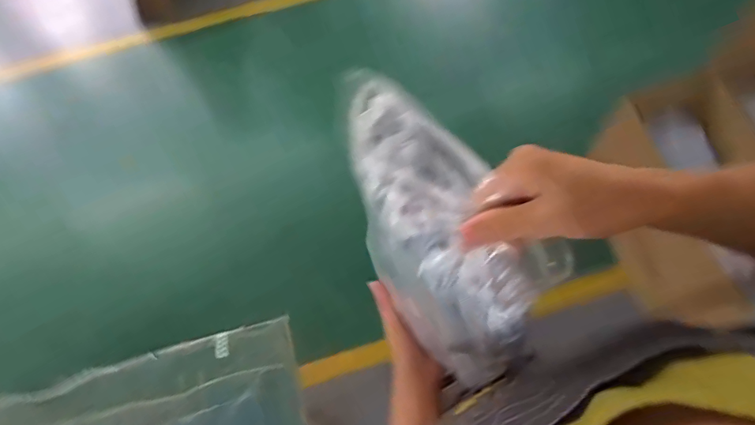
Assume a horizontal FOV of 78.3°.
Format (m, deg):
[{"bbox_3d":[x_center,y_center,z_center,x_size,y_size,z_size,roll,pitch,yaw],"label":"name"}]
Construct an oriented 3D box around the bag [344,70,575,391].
[{"bbox_3d":[0.038,-0.008,0.355,0.095,0.065,0.235,-48,60,22],"label":"bag"}]

